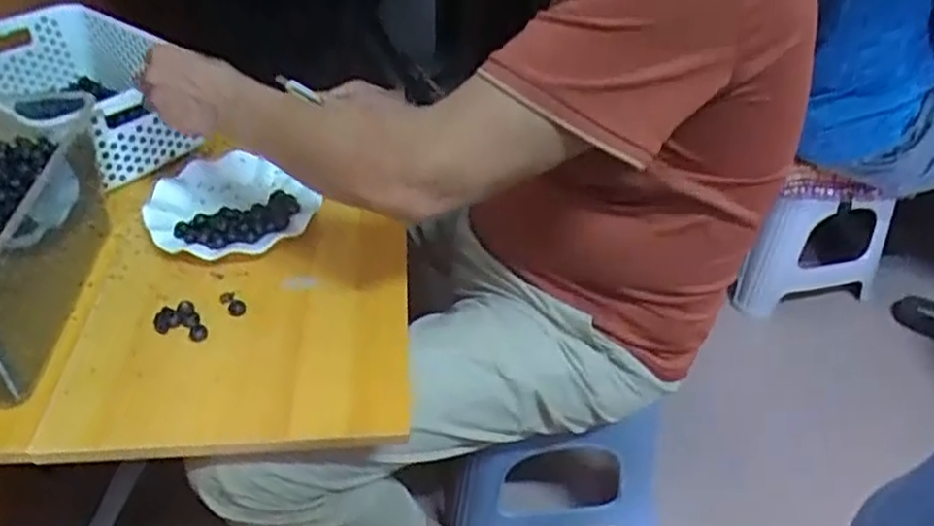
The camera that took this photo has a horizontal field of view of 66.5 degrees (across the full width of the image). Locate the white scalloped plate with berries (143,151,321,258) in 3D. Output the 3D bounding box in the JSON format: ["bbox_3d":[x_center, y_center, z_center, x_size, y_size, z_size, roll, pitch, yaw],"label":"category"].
[{"bbox_3d":[-0.271,-0.063,0.783,0.193,0.023,0.159,32,49,29],"label":"white scalloped plate with berries"}]

